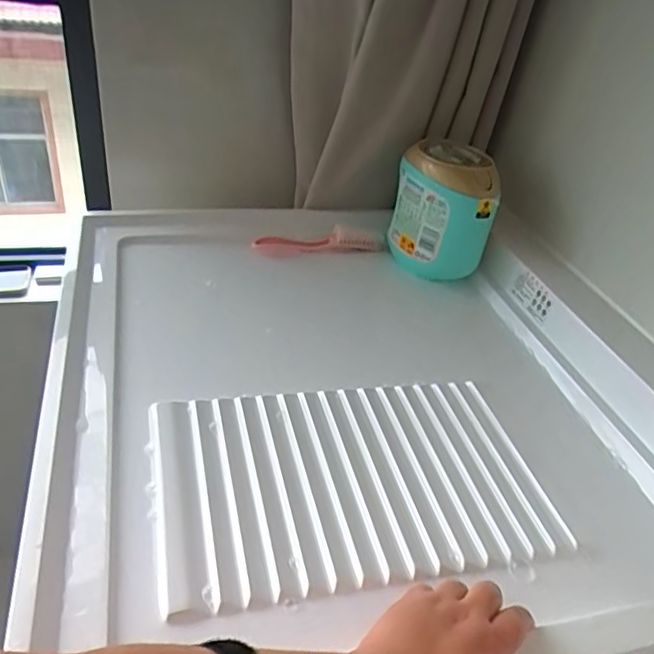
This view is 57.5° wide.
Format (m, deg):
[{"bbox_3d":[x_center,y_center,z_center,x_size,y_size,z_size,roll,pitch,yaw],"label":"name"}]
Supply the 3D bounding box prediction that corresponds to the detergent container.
[{"bbox_3d":[0.160,-0.159,0.827,0.110,0.165,0.131,-6,38,-17],"label":"detergent container"}]

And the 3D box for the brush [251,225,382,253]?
[{"bbox_3d":[-0.012,-0.127,0.889,0.194,0.033,0.022,-6,38,-17],"label":"brush"}]

